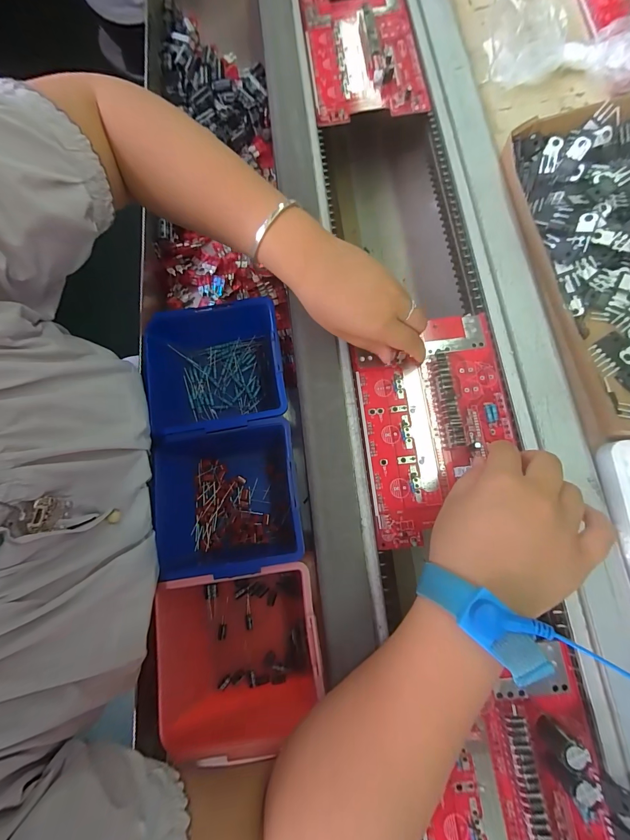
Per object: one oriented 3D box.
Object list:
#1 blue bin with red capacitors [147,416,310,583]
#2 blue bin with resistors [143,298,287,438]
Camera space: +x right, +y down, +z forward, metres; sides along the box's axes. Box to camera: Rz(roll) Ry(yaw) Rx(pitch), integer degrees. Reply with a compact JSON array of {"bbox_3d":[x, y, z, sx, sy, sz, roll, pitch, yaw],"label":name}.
[{"bbox_3d":[-0.078,0.071,0.310,0.125,0.060,0.120,-8,73,-2],"label":"blue bin with red capacitors"},{"bbox_3d":[-0.096,-0.042,0.340,0.126,0.059,0.118,-9,73,-3],"label":"blue bin with resistors"}]

